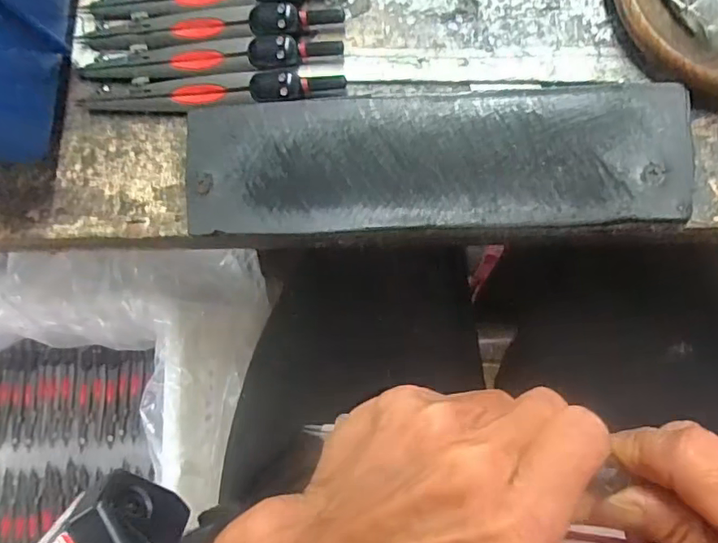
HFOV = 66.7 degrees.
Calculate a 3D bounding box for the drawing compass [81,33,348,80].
[{"bbox_3d":[-0.072,-0.098,0.253,0.126,0.012,0.016,0,86,7],"label":"drawing compass"}]

